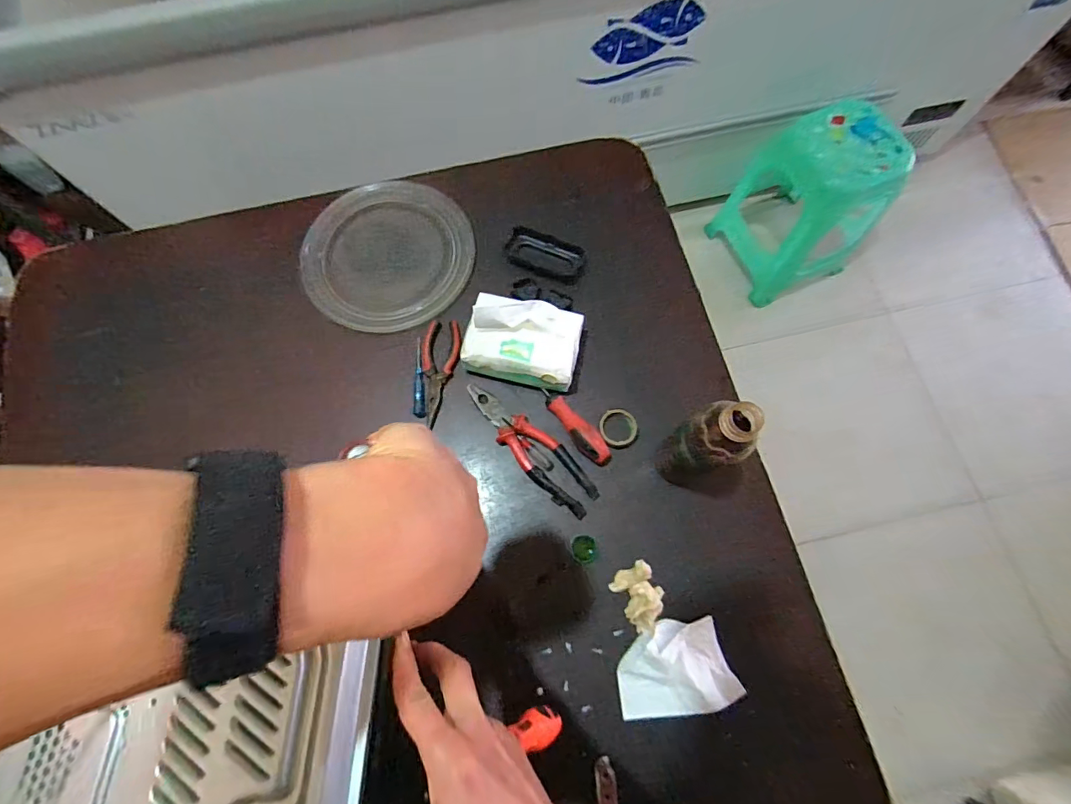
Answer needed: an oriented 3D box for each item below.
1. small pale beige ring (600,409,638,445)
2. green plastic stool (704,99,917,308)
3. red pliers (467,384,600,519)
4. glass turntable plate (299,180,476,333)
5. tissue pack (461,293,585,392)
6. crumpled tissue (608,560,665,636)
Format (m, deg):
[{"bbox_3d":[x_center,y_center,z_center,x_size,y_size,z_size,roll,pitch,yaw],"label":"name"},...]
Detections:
[{"bbox_3d":[0.104,0.033,0.589,0.047,0.013,0.044,0,73,1],"label":"small pale beige ring"},{"bbox_3d":[0.757,-0.553,1.364,0.333,0.443,0.340,-28,75,-8],"label":"green plastic stool"},{"bbox_3d":[-0.005,0.053,0.587,0.056,0.027,0.204,-40,77,-11],"label":"red pliers"},{"bbox_3d":[-0.215,-0.219,0.684,0.236,0.014,0.253,0,73,1],"label":"glass turntable plate"},{"bbox_3d":[-0.015,-0.078,0.582,0.138,0.062,0.090,10,73,4],"label":"tissue pack"},{"bbox_3d":[0.119,0.218,0.529,0.049,0.024,0.064,-33,75,-9],"label":"crumpled tissue"}]

